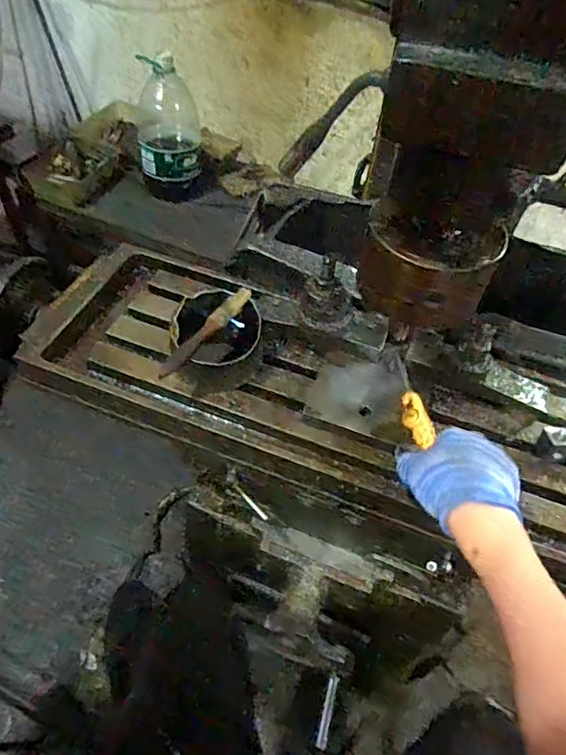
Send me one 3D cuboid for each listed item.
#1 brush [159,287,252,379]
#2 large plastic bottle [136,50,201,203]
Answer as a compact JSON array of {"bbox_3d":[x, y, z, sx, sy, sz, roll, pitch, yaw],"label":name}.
[{"bbox_3d":[-0.081,-0.054,0.569,0.020,0.018,0.154,28,55,15],"label":"brush"},{"bbox_3d":[-0.314,-0.691,1.402,0.166,0.321,0.165,-2,53,-7],"label":"large plastic bottle"}]

